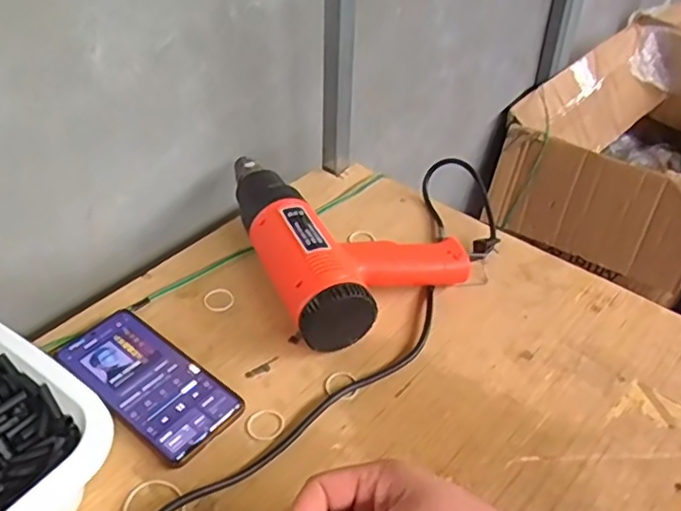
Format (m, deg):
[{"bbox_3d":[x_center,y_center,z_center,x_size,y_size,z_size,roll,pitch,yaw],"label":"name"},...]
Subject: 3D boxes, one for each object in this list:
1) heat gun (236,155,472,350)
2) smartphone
[{"bbox_3d":[-0.004,-0.032,0.655,0.187,0.071,0.276,-17,43,-20],"label":"heat gun"},{"bbox_3d":[-0.162,0.105,0.534,0.161,0.014,0.075,29,47,29],"label":"smartphone"}]

